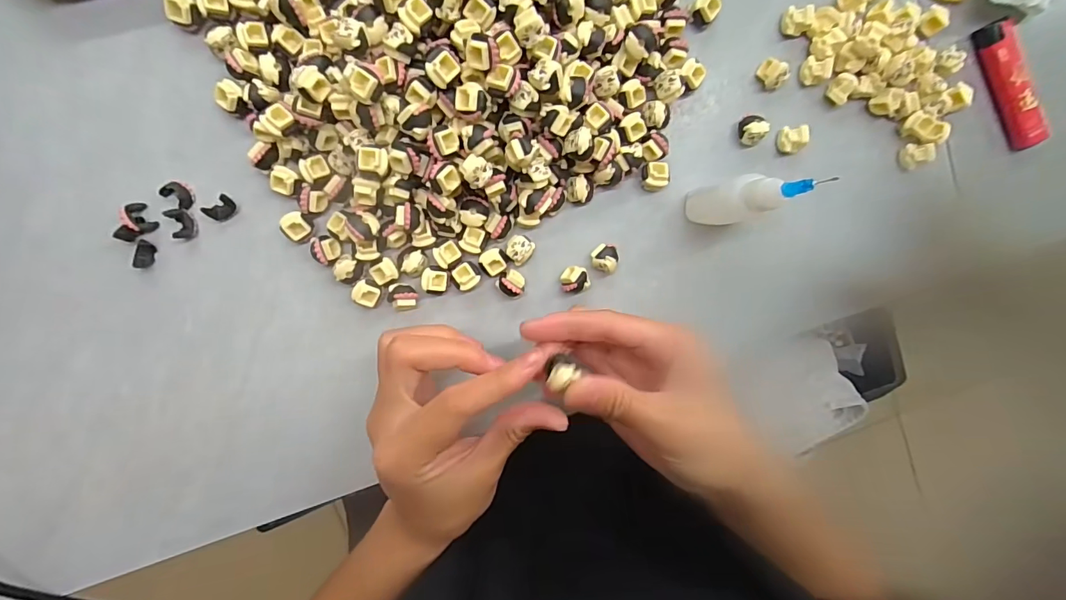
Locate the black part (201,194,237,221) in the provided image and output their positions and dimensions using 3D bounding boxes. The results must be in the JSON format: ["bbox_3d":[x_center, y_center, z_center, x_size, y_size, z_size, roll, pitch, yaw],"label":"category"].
[{"bbox_3d":[-0.173,-0.050,0.252,0.017,0.009,0.010,-29,100,-1],"label":"black part"}]

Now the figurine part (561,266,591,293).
[{"bbox_3d":[0.025,-0.012,0.272,0.016,0.017,0.015,-1,98,-6],"label":"figurine part"}]

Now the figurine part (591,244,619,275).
[{"bbox_3d":[0.042,-0.025,0.272,0.016,0.016,0.017,-1,98,-6],"label":"figurine part"}]

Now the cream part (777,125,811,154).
[{"bbox_3d":[0.154,-0.096,0.275,0.013,0.017,0.015,-6,99,-5],"label":"cream part"}]

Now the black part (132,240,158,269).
[{"bbox_3d":[-0.215,-0.025,0.253,0.008,0.006,0.016,22,95,-8],"label":"black part"}]

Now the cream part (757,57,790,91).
[{"bbox_3d":[0.141,-0.132,0.269,0.017,0.014,0.011,36,93,-9],"label":"cream part"}]

